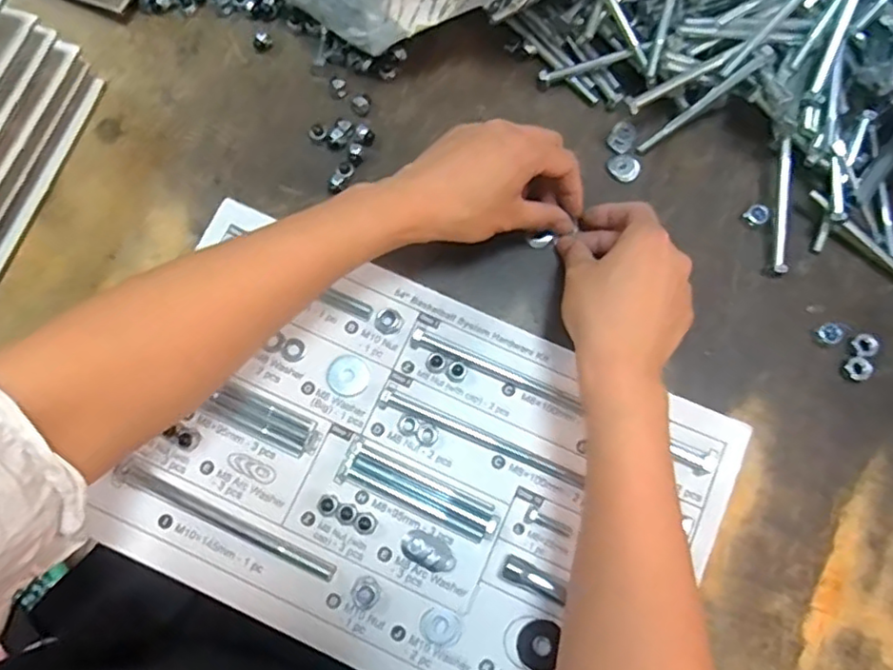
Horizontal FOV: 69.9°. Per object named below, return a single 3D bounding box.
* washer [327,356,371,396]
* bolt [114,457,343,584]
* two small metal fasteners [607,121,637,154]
[{"bbox_3d":[-0.067,0.028,0.436,0.029,0.004,0.028,0,77,0],"label":"washer"},{"bbox_3d":[-0.140,0.119,0.405,0.148,0.014,0.017,27,79,6],"label":"bolt"},{"bbox_3d":[0.133,-0.150,0.481,0.018,0.004,0.025,28,79,6],"label":"two small metal fasteners"}]

